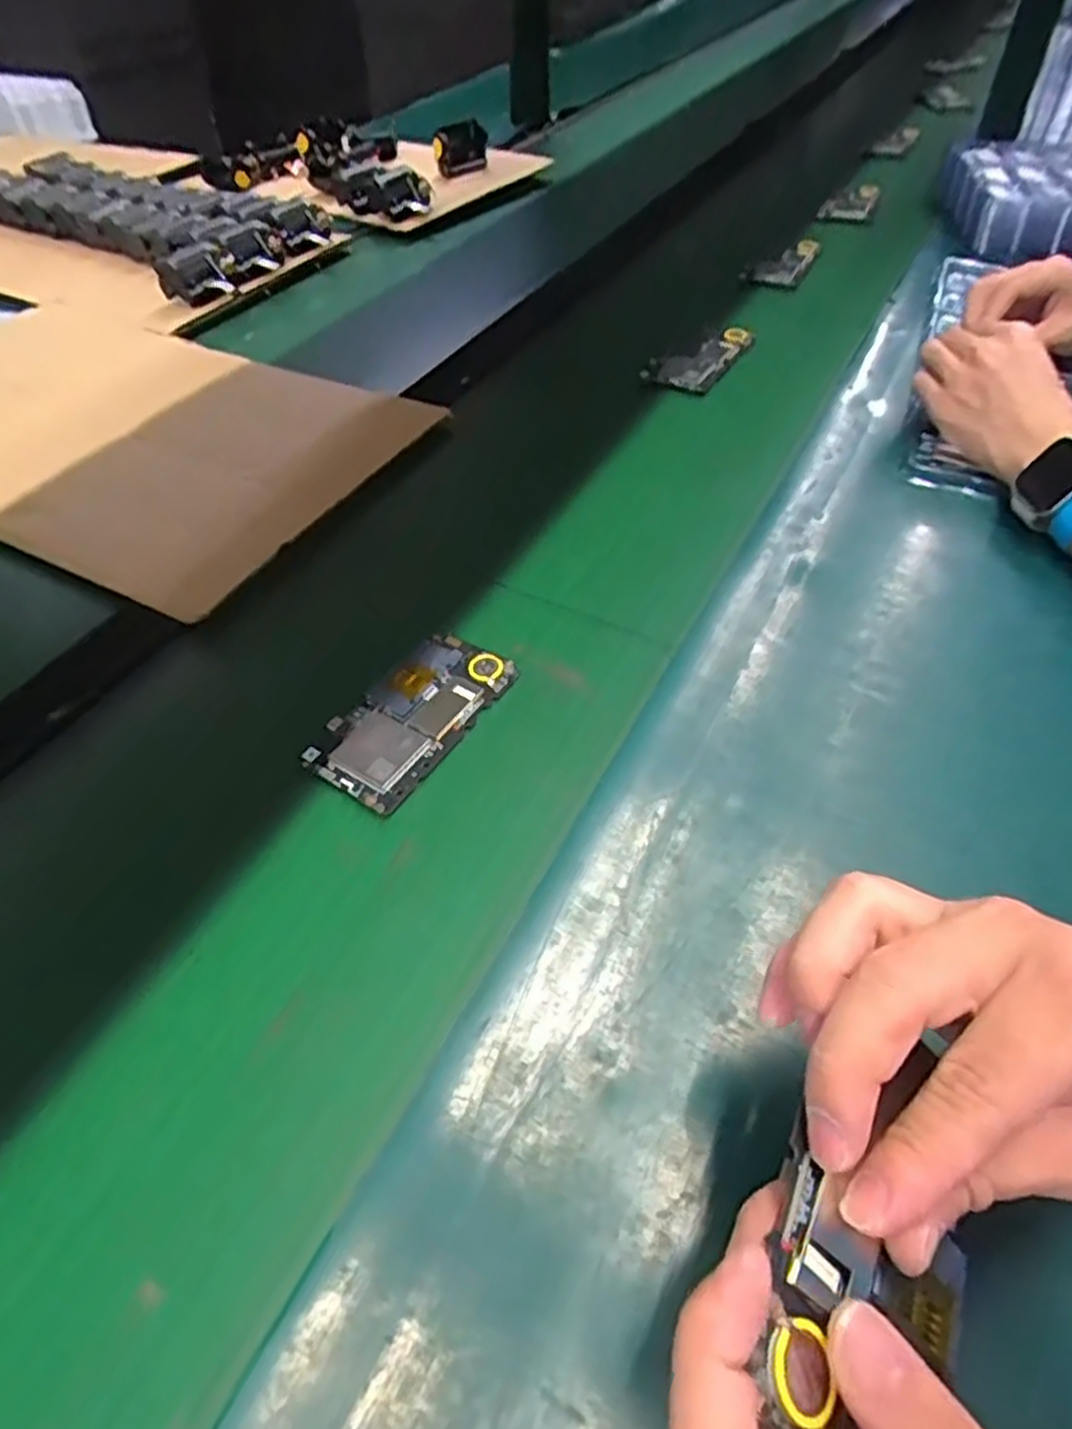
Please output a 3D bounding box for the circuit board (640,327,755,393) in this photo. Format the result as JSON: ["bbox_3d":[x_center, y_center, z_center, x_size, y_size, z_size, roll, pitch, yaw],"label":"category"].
[{"bbox_3d":[0.148,-0.334,0.713,0.072,0.018,0.106,21,54,23],"label":"circuit board"}]

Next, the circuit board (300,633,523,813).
[{"bbox_3d":[-0.070,0.000,0.442,0.066,0.010,0.123,24,56,25],"label":"circuit board"}]

